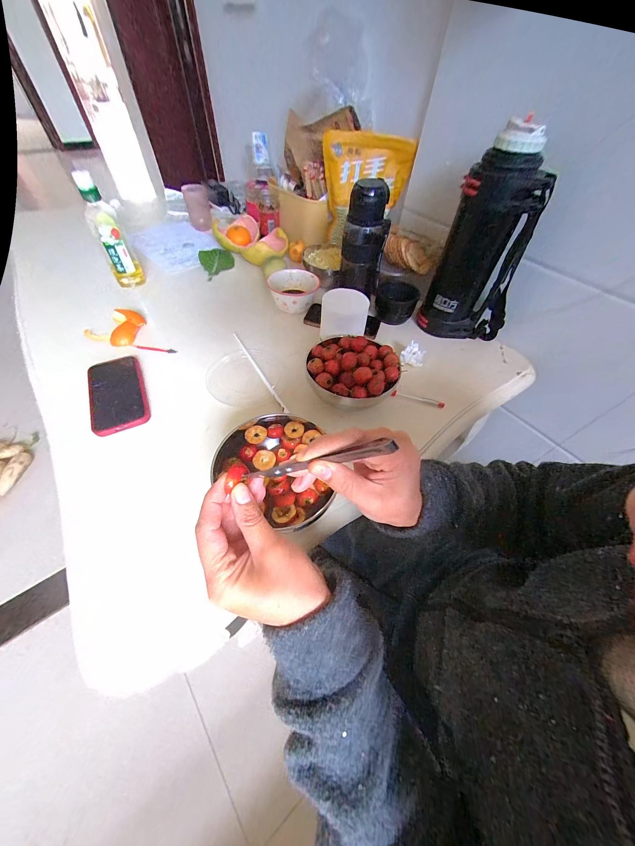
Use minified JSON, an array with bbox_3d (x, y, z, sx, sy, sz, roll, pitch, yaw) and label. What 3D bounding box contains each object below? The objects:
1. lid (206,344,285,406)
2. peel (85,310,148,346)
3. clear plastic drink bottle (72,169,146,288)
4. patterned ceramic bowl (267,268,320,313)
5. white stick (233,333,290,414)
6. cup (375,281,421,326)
[{"bbox_3d":[-0.128,-0.088,0.502,0.134,0.018,0.151,4,54,-1],"label":"lid"},{"bbox_3d":[-0.391,-0.189,0.540,0.075,0.032,0.100,31,58,18],"label":"peel"},{"bbox_3d":[-0.445,-0.399,0.586,0.061,0.204,0.051,-31,62,-23],"label":"clear plastic drink bottle"},{"bbox_3d":[-0.060,-0.301,0.622,0.103,0.056,0.102,2,54,-2],"label":"patterned ceramic bowl"},{"bbox_3d":[-0.113,-0.101,0.505,0.010,0.009,0.245,-25,59,-20],"label":"white stick"},{"bbox_3d":[0.181,-0.277,0.628,0.091,0.067,0.072,20,55,11],"label":"cup"}]

